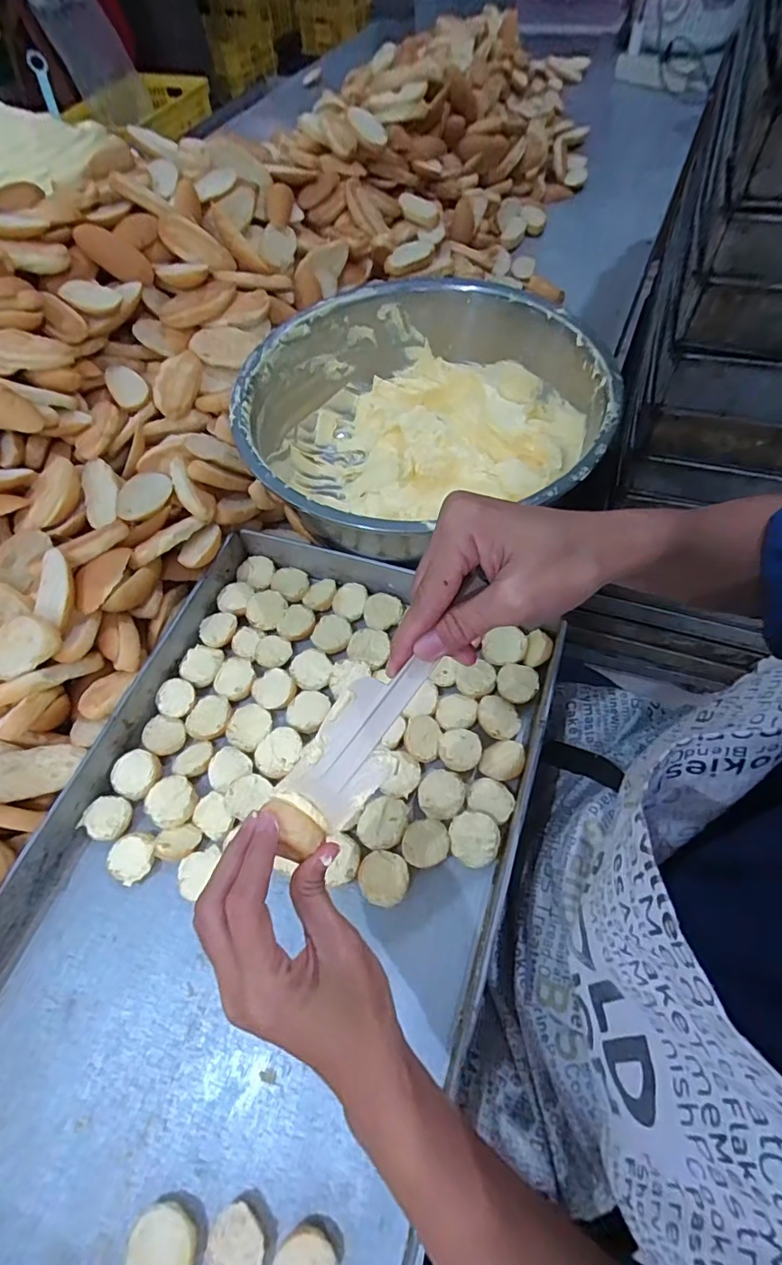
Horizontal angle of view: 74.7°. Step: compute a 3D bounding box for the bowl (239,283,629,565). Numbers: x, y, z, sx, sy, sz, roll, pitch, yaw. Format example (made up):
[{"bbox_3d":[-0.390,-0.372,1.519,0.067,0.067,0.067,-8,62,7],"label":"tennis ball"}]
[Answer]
[{"bbox_3d":[0.030,-0.224,0.587,0.370,0.144,0.365,-2,61,3],"label":"bowl"}]

